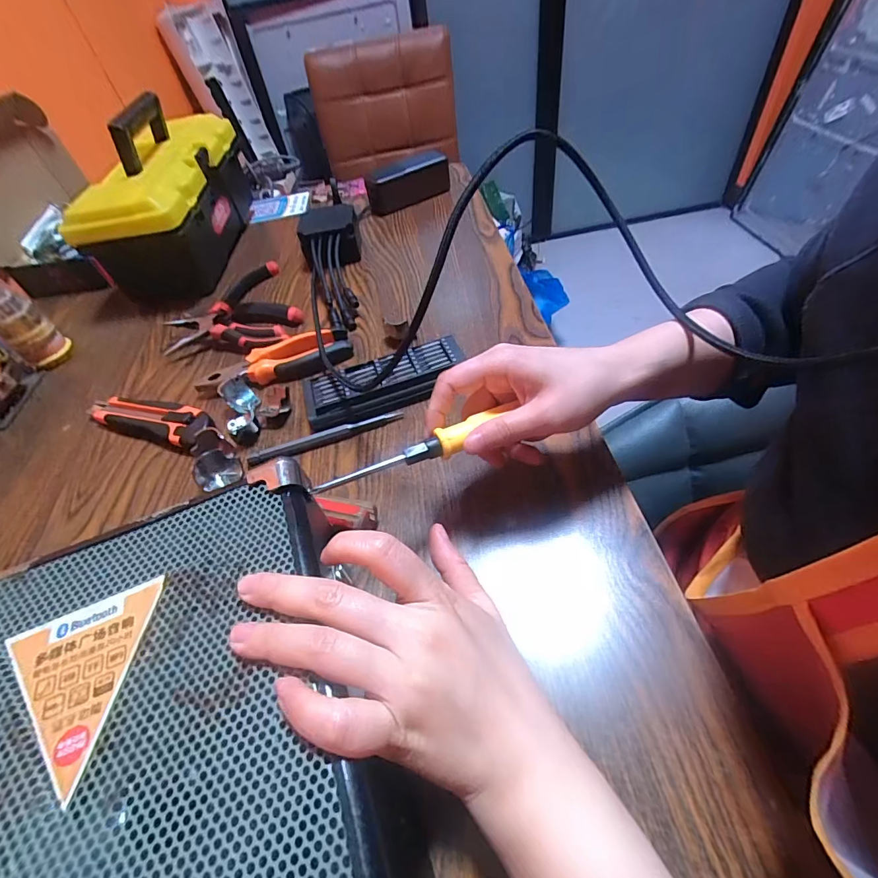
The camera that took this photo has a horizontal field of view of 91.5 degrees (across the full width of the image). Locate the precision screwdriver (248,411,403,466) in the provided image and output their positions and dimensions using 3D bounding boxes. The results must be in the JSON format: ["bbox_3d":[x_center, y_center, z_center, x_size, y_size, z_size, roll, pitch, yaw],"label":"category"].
[{"bbox_3d":[-0.098,-0.003,0.376,0.135,0.009,0.011,-20,50,-7],"label":"precision screwdriver"}]

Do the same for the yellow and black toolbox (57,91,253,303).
[{"bbox_3d":[-0.370,-0.358,0.624,0.131,0.187,0.350,-6,50,5],"label":"yellow and black toolbox"}]

